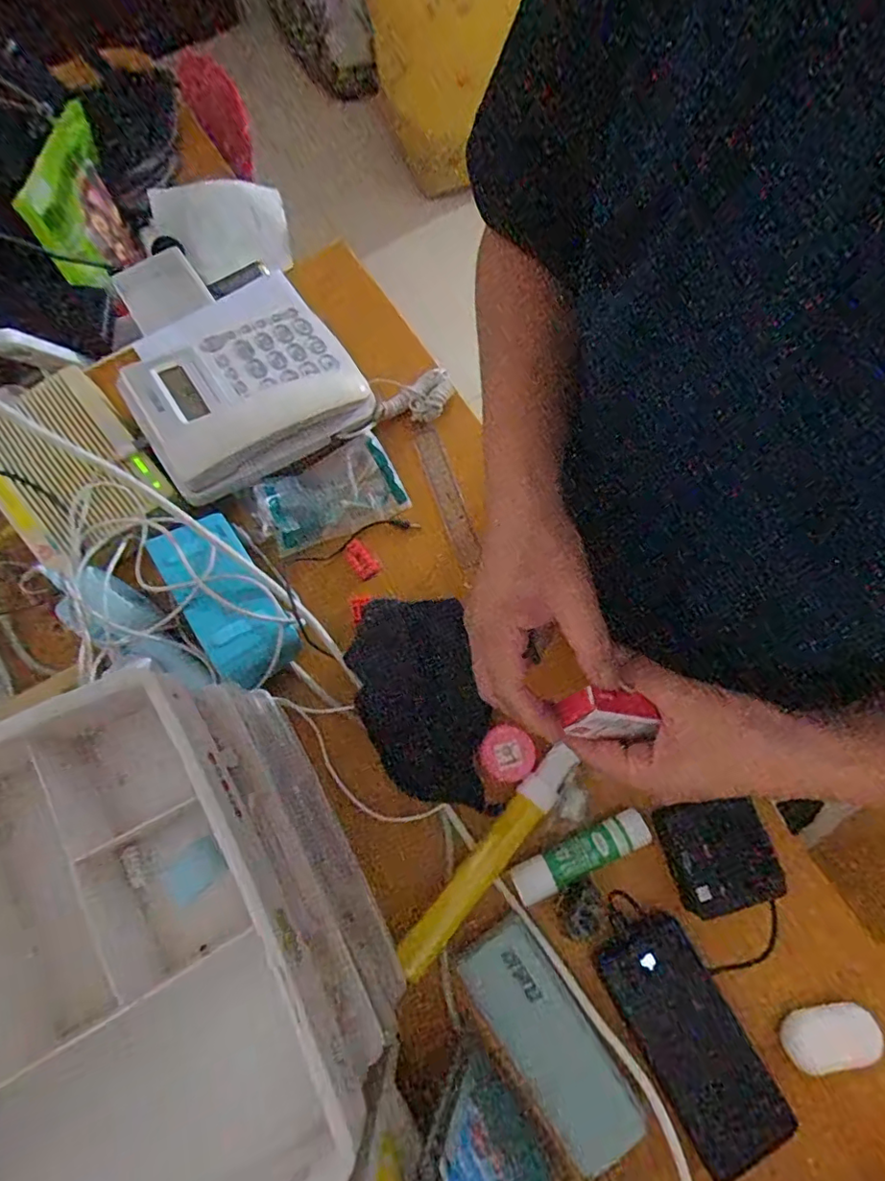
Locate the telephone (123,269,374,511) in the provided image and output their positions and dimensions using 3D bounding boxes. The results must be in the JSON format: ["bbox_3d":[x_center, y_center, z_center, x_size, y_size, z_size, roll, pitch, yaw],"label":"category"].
[{"bbox_3d":[-0.191,-0.203,0.537,0.197,0.051,0.191,-34,77,-9],"label":"telephone"}]

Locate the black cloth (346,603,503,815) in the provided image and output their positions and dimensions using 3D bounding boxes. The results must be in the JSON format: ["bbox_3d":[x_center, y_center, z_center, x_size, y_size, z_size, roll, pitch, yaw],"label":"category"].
[{"bbox_3d":[-0.016,0.094,0.466,0.101,0.019,0.178,-15,75,-4],"label":"black cloth"}]

